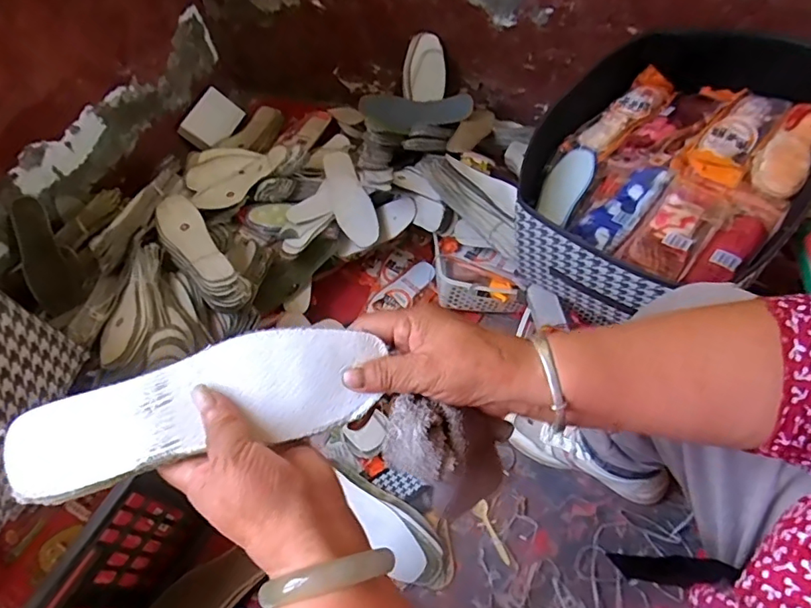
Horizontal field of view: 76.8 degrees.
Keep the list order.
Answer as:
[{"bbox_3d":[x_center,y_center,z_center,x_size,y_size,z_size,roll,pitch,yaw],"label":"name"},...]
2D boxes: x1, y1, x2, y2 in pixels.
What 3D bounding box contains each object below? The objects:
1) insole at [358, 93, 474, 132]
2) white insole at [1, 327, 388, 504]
[{"bbox_3d":[0.021,-0.409,1.091,0.235,0.073,0.016,2,30,4],"label":"insole"},{"bbox_3d":[-0.129,0.063,0.321,0.220,0.015,0.068,-12,84,-7],"label":"white insole"}]

